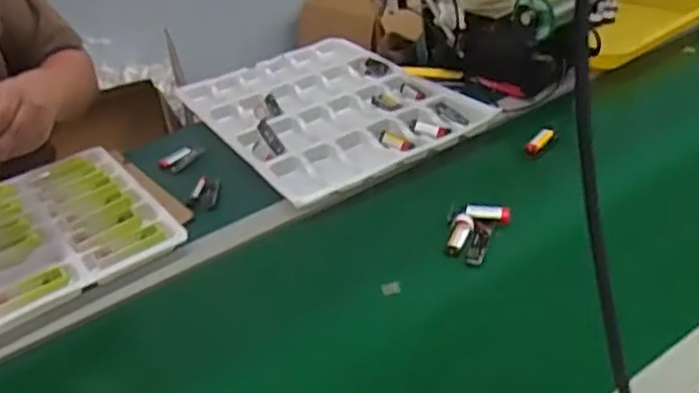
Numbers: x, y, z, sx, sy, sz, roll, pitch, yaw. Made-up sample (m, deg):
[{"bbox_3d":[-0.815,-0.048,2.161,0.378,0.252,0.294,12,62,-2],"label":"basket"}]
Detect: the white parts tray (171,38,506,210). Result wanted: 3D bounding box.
[{"bbox_3d":[-0.039,-0.137,1.031,0.313,0.022,0.440,-24,37,-23],"label":"white parts tray"}]

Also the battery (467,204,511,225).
[{"bbox_3d":[0.154,0.019,0.774,0.048,0.011,0.018,4,35,16],"label":"battery"}]

